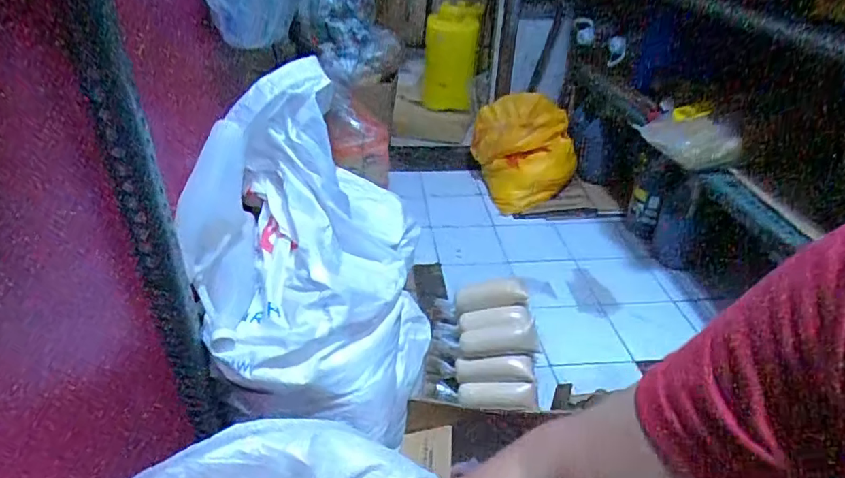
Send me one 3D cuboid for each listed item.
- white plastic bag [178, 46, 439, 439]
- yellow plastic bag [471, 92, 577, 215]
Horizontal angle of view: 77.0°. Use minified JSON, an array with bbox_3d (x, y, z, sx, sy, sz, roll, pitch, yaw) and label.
[{"bbox_3d":[-0.140,0.028,0.751,0.296,0.426,0.299,1,33,-4],"label":"white plastic bag"},{"bbox_3d":[0.340,-0.299,1.798,0.342,0.308,0.275,1,33,-3],"label":"yellow plastic bag"}]

